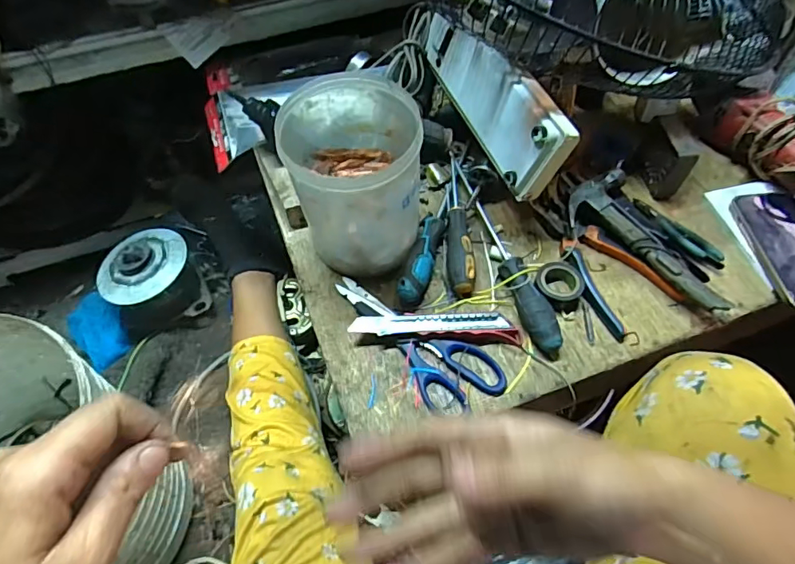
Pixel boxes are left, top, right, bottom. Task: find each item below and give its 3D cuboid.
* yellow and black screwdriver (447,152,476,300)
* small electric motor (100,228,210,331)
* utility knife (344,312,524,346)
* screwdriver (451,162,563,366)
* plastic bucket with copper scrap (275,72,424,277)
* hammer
[{"bbox_3d":[0.073,-0.075,0.611,0.027,0.026,0.197,-1,58,1],"label":"yellow and black screwdriver"},{"bbox_3d":[-0.422,-0.004,0.868,0.141,0.123,0.135,0,58,1],"label":"small electric motor"},{"bbox_3d":[0.043,0.047,0.541,0.180,0.022,0.034,2,58,3],"label":"utility knife"},{"bbox_3d":[0.119,-0.036,0.587,0.030,0.028,0.269,-17,60,-10],"label":"screwdriver"},{"bbox_3d":[-0.045,-0.106,0.538,0.130,0.162,0.142,-16,59,-9],"label":"plastic bucket with copper scrap"},{"bbox_3d":[0.289,-0.044,0.584,0.098,0.039,0.209,-37,65,-20],"label":"hammer"}]

